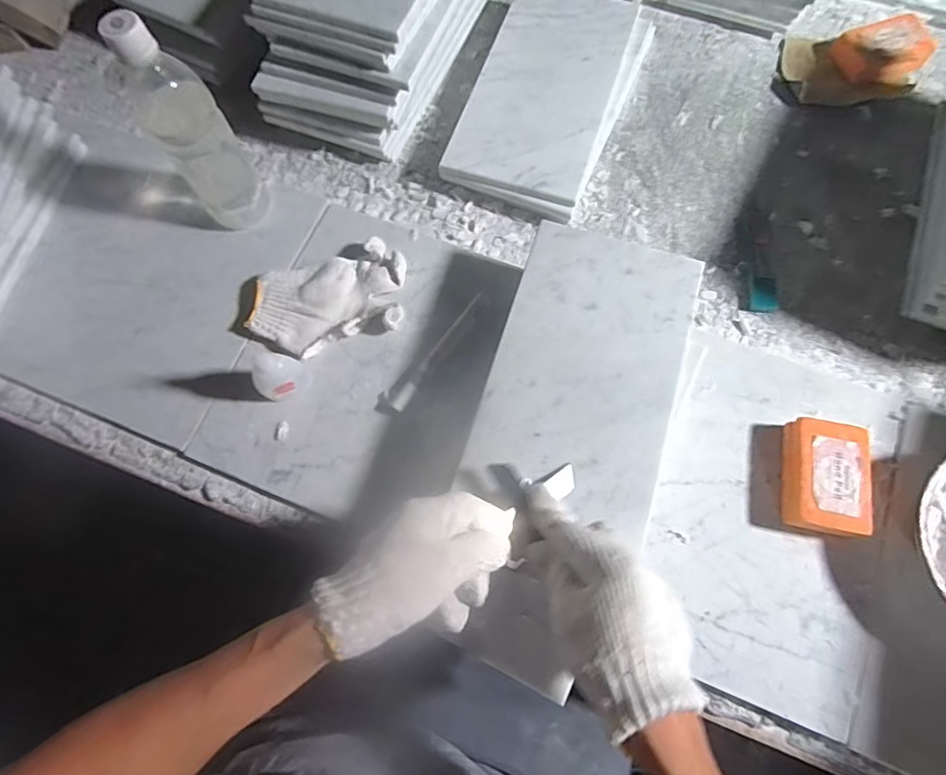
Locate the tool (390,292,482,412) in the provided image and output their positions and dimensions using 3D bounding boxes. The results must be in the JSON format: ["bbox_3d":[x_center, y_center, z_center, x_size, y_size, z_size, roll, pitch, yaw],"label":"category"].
[{"bbox_3d":[-0.035,-0.037,0.503,0.013,0.007,0.142,30,73,11],"label":"tool"}]

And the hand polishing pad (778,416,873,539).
[{"bbox_3d":[0.306,0.078,0.450,0.061,0.032,0.095,11,70,4],"label":"hand polishing pad"}]

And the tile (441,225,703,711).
[{"bbox_3d":[0.078,0.034,0.417,0.149,0.015,0.365,17,74,6],"label":"tile"}]

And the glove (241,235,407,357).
[{"bbox_3d":[-0.142,-0.086,0.522,0.154,0.034,0.096,-18,71,-6],"label":"glove"}]

